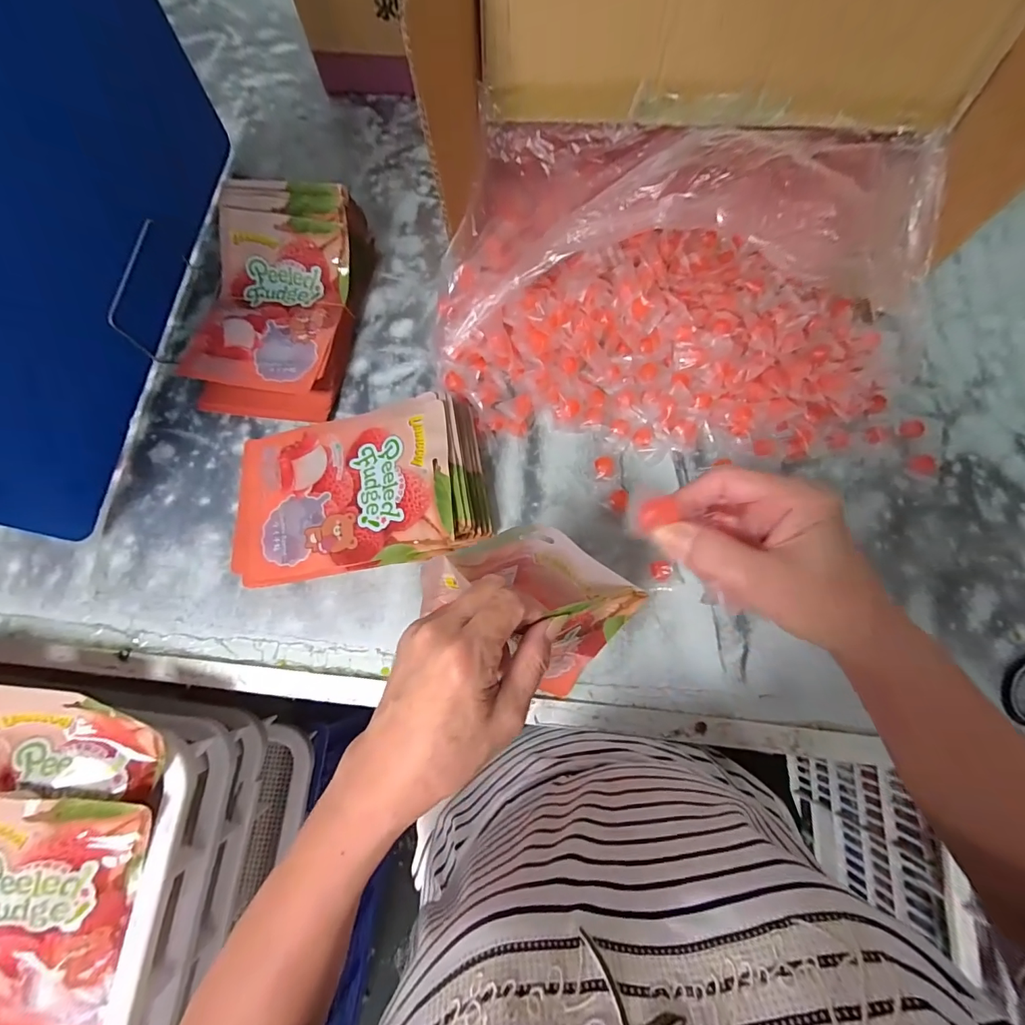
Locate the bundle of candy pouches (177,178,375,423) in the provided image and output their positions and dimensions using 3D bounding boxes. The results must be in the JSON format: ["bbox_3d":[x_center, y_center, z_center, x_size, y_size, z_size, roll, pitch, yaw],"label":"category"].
[{"bbox_3d":[-0.279,-0.250,0.516,0.168,0.083,0.269,7,74,3],"label":"bundle of candy pouches"}]

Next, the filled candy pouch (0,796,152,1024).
[{"bbox_3d":[-0.396,0.343,0.361,0.144,0.023,0.217,13,94,-4],"label":"filled candy pouch"}]

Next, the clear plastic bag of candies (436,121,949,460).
[{"bbox_3d":[0.176,-0.212,0.450,0.511,0.169,0.317,5,74,3],"label":"clear plastic bag of candies"}]

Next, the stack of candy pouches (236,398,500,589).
[{"bbox_3d":[-0.163,-0.019,0.458,0.268,0.064,0.164,-11,74,-2],"label":"stack of candy pouches"}]

